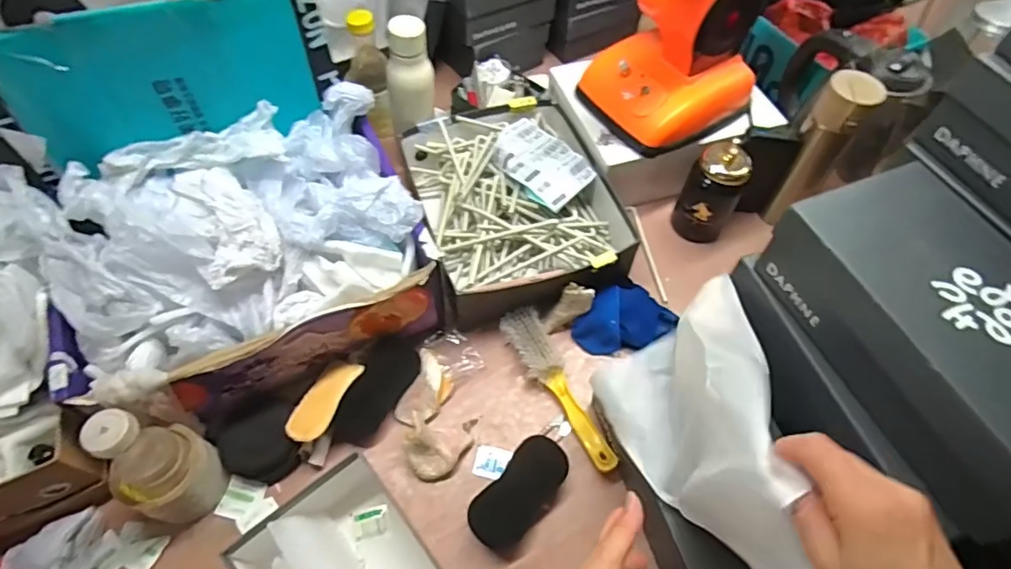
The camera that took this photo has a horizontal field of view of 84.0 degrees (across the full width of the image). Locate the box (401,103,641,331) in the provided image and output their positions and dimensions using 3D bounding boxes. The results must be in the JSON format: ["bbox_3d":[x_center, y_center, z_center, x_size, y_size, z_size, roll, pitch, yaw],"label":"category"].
[{"bbox_3d":[0.015,-0.118,0.814,0.273,0.083,0.323,-11,59,-8],"label":"box"}]

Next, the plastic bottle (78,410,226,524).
[{"bbox_3d":[-0.356,0.180,0.562,0.076,0.170,0.087,20,59,11],"label":"plastic bottle"}]

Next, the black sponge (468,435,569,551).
[{"bbox_3d":[0.018,0.236,0.641,0.065,0.024,0.129,36,77,19],"label":"black sponge"}]

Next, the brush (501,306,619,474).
[{"bbox_3d":[0.064,0.125,0.698,0.047,0.033,0.230,-24,61,-15],"label":"brush"}]

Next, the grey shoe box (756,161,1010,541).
[{"bbox_3d":[0.384,0.043,0.487,0.152,0.110,0.288,-17,60,-12],"label":"grey shoe box"}]

